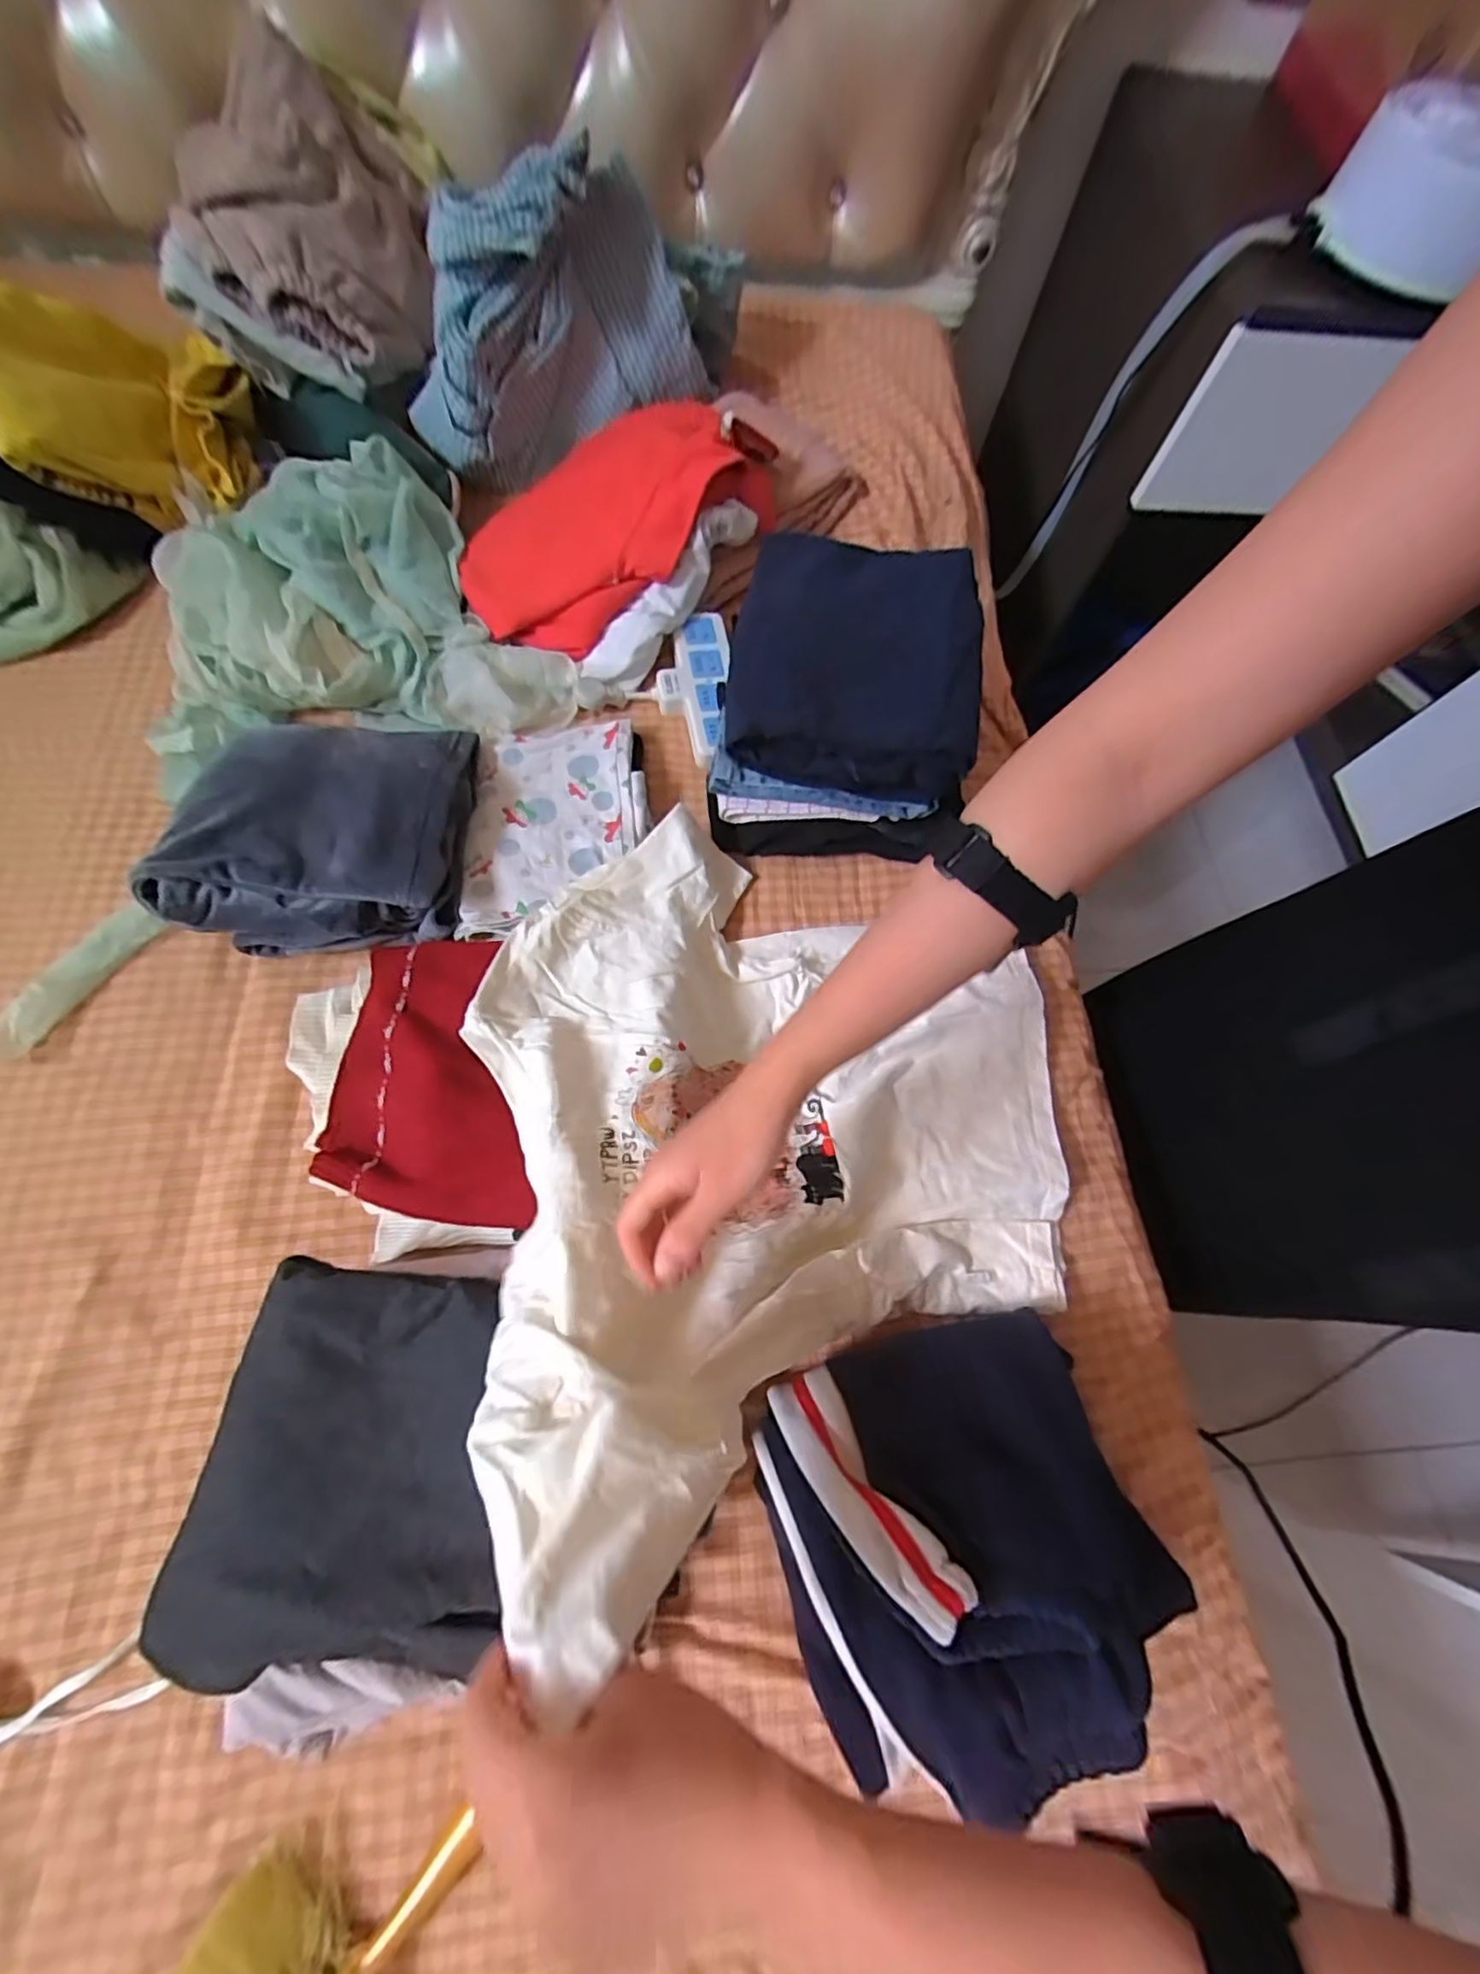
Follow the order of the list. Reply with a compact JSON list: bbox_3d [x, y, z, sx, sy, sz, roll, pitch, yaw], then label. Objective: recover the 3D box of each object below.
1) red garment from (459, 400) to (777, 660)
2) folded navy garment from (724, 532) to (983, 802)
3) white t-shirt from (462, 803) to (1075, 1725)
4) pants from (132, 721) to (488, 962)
[{"bbox_3d":[-0.111,-0.506,0.691,0.372,0.099,0.185,-36,74,-15],"label":"red garment"},{"bbox_3d":[0.103,-0.293,0.580,0.213,0.058,0.249,5,68,-1],"label":"folded navy garment"},{"bbox_3d":[0.031,0.045,0.469,0.443,0.216,0.449,-18,70,-10],"label":"white t-shirt"},{"bbox_3d":[-0.350,-0.148,0.556,0.202,0.091,0.225,-2,68,-3],"label":"pants"}]

